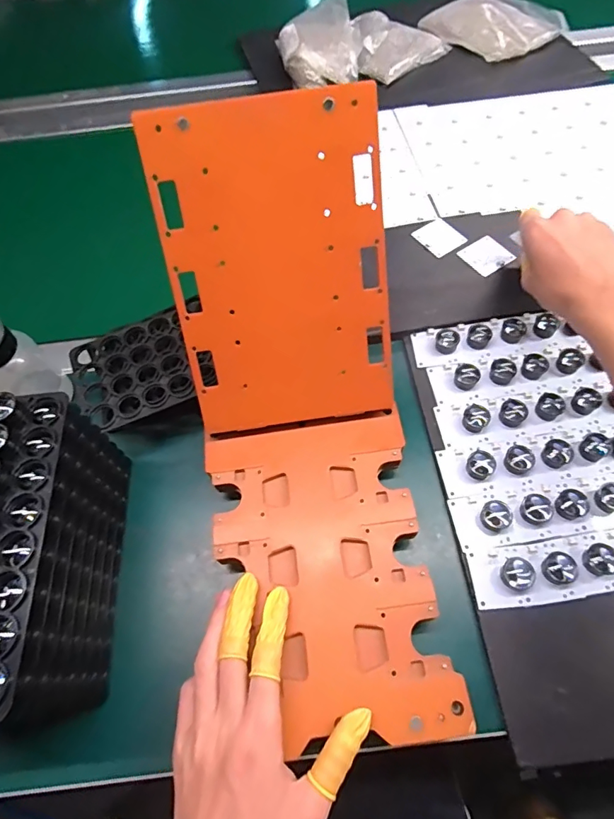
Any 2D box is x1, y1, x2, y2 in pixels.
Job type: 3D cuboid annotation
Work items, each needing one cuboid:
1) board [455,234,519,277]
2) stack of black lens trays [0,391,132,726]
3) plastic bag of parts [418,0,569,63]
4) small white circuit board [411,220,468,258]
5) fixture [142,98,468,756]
[{"bbox_3d":[0.199,-0.170,0.503,0.047,0.004,0.045,-32,65,-12],"label":"board"},{"bbox_3d":[-0.202,0.106,0.317,0.097,0.137,0.201,-8,63,0],"label":"stack of black lens trays"},{"bbox_3d":[0.301,-0.622,0.726,0.178,0.026,0.171,-29,65,-10],"label":"plastic bag of parts"},{"bbox_3d":[0.152,-0.197,0.518,0.046,0.004,0.047,-35,66,-13],"label":"small white circuit board"},{"bbox_3d":[-0.002,0.005,0.338,0.158,0.109,0.412,-11,92,-2],"label":"fixture"}]

